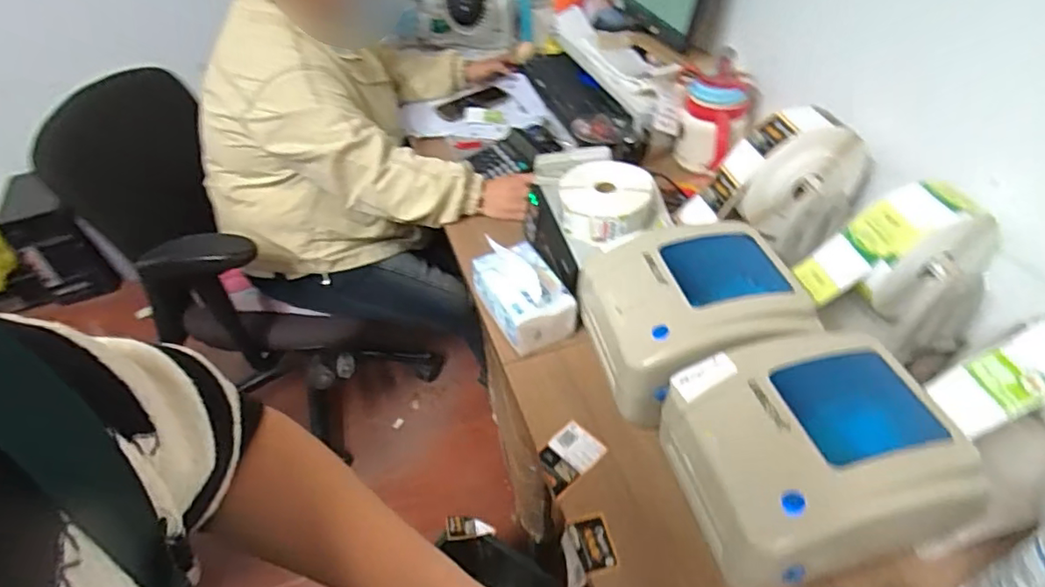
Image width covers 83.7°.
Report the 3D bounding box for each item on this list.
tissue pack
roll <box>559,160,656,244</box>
[{"bbox_3d":[-0.003,-0.003,0.832,0.098,0.075,0.149,-22,48,-17],"label":"tissue pack"},{"bbox_3d":[0.124,-0.121,0.852,0.128,0.080,0.135,-2,45,2],"label":"roll"}]

